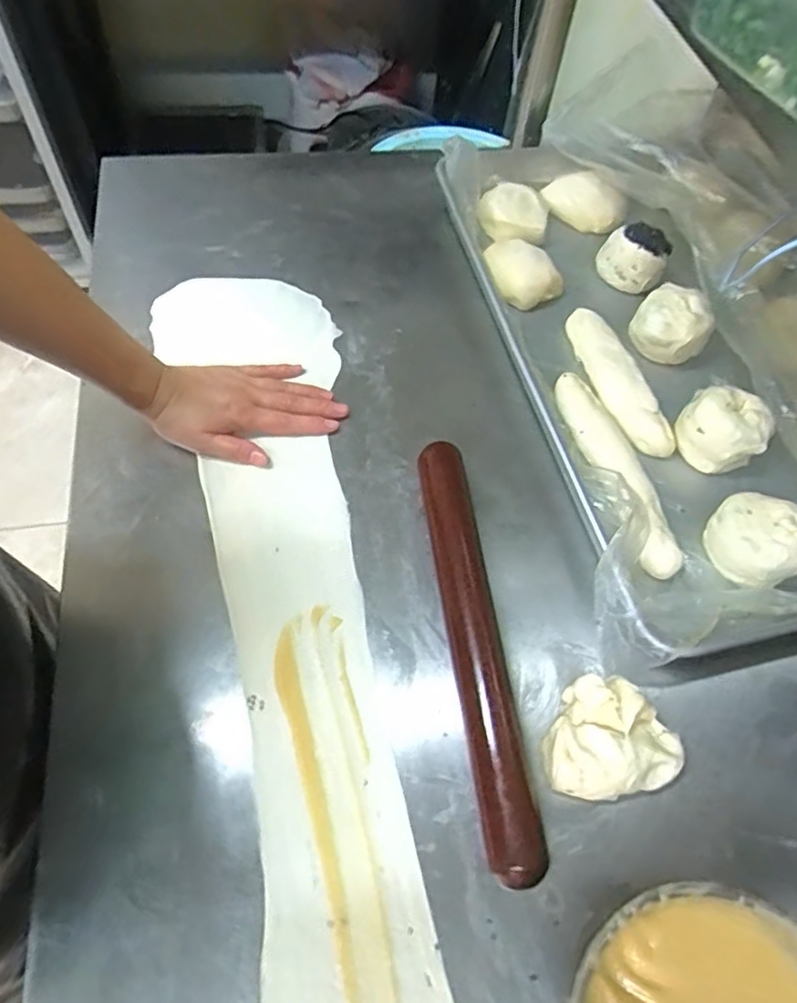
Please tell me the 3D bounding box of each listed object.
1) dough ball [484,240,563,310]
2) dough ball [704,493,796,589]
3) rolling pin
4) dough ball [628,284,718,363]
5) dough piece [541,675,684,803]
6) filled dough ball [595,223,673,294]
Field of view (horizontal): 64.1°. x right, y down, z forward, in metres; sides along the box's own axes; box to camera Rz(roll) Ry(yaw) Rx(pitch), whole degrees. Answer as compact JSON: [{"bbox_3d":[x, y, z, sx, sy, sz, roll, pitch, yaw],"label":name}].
[{"bbox_3d":[0.130,-0.239,0.667,0.059,0.038,0.076,-21,65,-16],"label":"dough ball"},{"bbox_3d":[0.288,0.031,0.512,0.059,0.049,0.072,-32,68,-21],"label":"dough ball"},{"bbox_3d":[0.054,0.095,0.472,0.038,0.032,0.318,-5,61,-8],"label":"rolling pin"},{"bbox_3d":[0.271,-0.175,0.626,0.069,0.042,0.067,2,61,-4],"label":"dough ball"},{"bbox_3d":[0.148,0.165,0.445,0.094,0.048,0.080,7,60,-2],"label":"dough piece"},{"bbox_3d":[0.253,-0.266,0.690,0.073,0.046,0.067,2,61,-4],"label":"filled dough ball"}]

